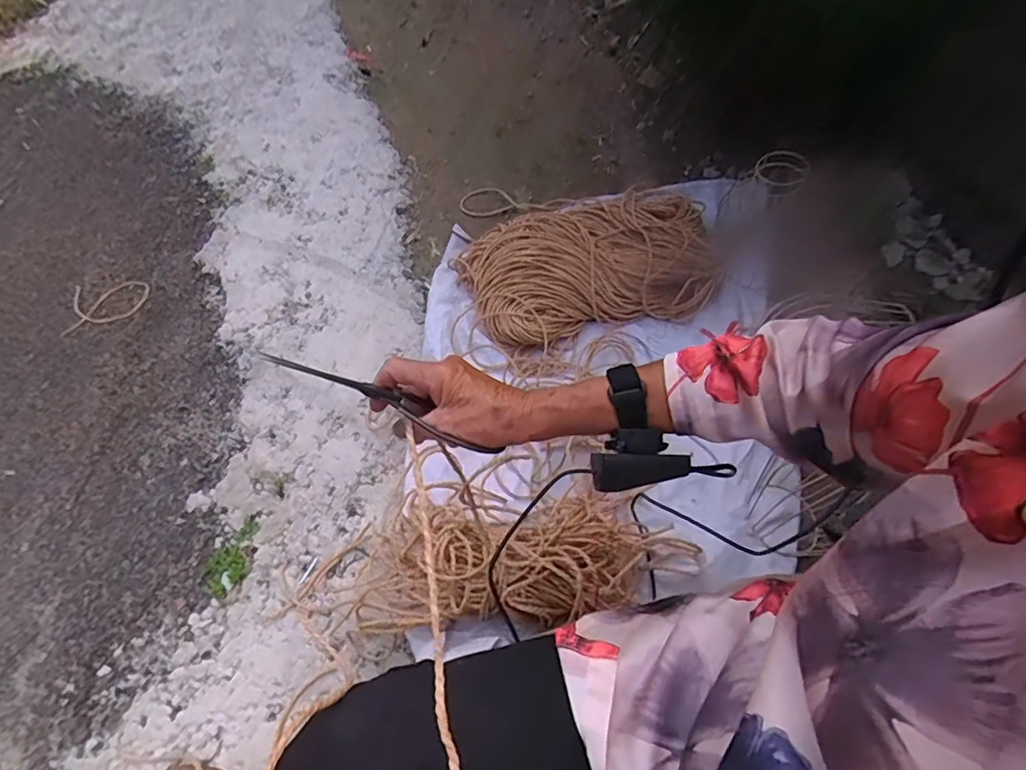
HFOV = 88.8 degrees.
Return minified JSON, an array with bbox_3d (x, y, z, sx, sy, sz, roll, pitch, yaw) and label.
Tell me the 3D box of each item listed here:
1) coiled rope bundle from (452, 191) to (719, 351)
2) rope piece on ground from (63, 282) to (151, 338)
[{"bbox_3d":[0.150,-0.256,1.088,0.497,0.098,0.318,-16,58,-7],"label":"coiled rope bundle"},{"bbox_3d":[-0.925,-0.191,1.200,0.180,0.007,0.142,-14,57,-6],"label":"rope piece on ground"}]

